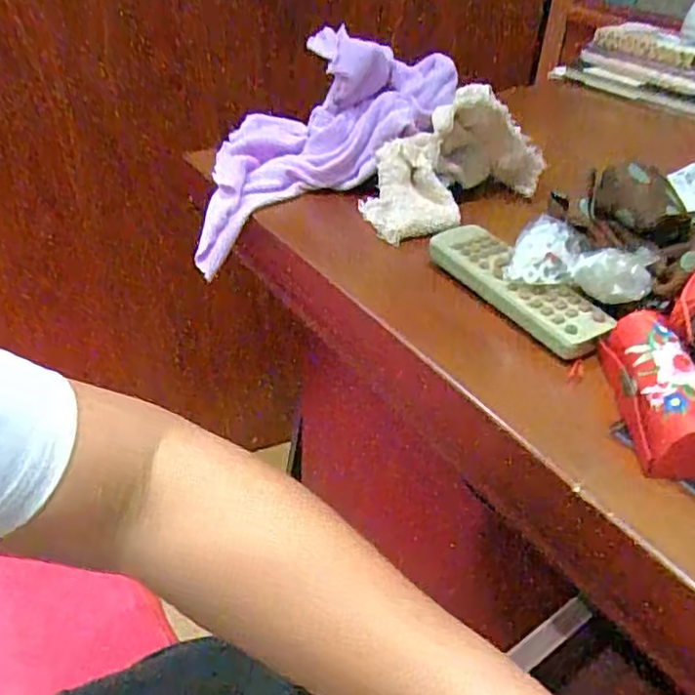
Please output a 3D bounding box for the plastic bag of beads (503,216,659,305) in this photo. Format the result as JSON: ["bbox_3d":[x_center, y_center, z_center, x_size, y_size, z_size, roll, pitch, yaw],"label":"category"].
[{"bbox_3d":[0.129,-0.046,0.361,0.071,0.034,0.034,21,41,21],"label":"plastic bag of beads"}]

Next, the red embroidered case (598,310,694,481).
[{"bbox_3d":[0.144,0.018,0.306,0.034,0.028,0.091,4,38,1],"label":"red embroidered case"}]

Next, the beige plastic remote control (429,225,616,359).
[{"bbox_3d":[0.097,-0.039,0.382,0.034,0.018,0.124,-20,44,-26],"label":"beige plastic remote control"}]

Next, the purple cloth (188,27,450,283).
[{"bbox_3d":[-0.042,-0.175,0.495,0.232,0.084,0.142,-34,43,3],"label":"purple cloth"}]

